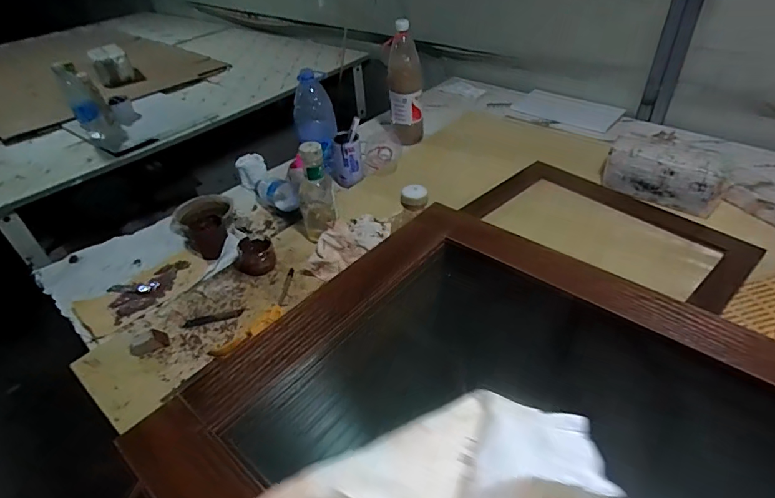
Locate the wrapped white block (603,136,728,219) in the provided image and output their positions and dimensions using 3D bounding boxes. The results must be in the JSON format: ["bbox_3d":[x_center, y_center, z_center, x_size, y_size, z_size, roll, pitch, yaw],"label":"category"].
[{"bbox_3d":[0.574,-0.158,0.933,0.226,0.111,0.095,23,47,29],"label":"wrapped white block"}]

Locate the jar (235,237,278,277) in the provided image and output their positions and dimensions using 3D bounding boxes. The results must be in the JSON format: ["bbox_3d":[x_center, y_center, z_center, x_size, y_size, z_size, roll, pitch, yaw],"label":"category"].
[{"bbox_3d":[-0.248,0.017,0.837,0.069,0.052,0.066,-25,44,-22],"label":"jar"}]

